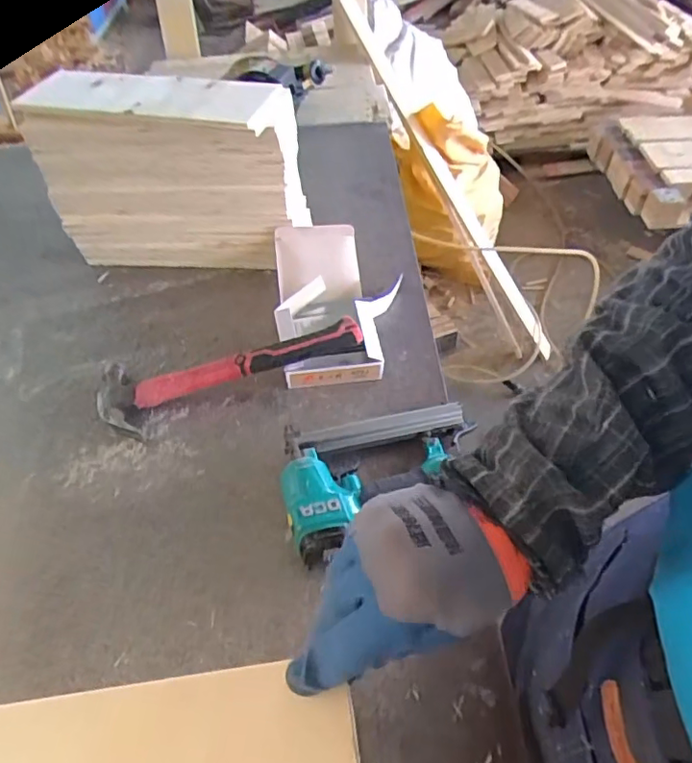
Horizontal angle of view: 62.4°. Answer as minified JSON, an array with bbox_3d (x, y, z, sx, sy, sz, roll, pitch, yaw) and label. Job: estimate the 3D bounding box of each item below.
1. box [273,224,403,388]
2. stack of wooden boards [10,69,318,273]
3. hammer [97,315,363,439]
[{"bbox_3d":[-0.010,-0.113,0.803,0.173,0.063,0.275,-5,49,-1],"label":"box"},{"bbox_3d":[-0.248,-0.308,0.864,0.340,0.239,0.146,6,50,9],"label":"stack of wooden boards"},{"bbox_3d":[-0.150,-0.026,0.723,0.326,0.070,0.110,-16,50,-10],"label":"hammer"}]

